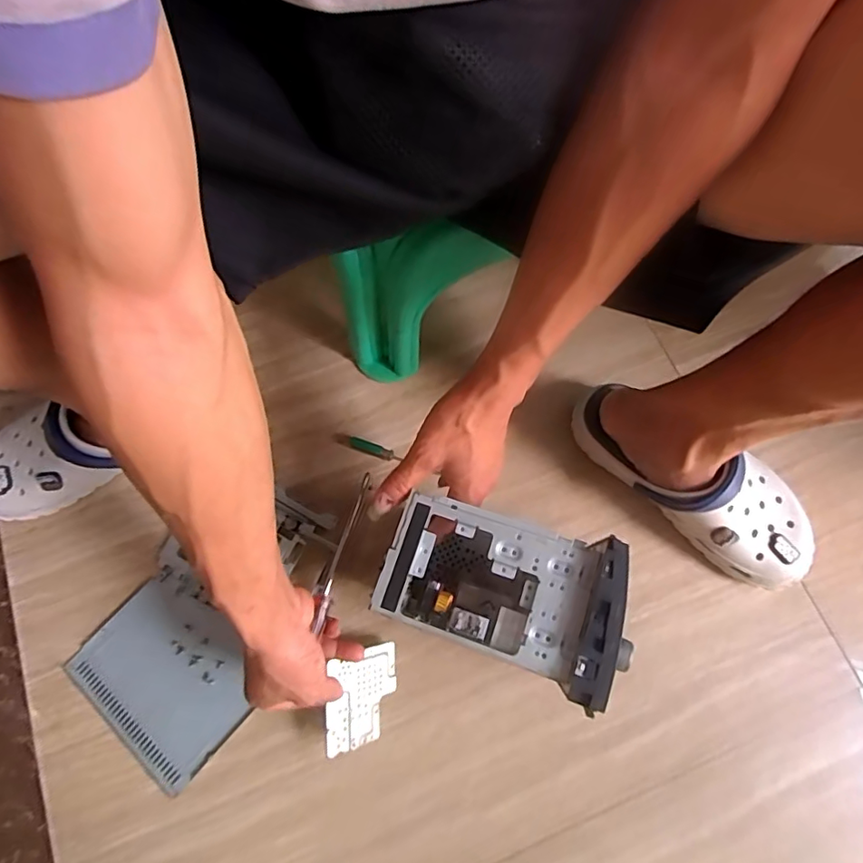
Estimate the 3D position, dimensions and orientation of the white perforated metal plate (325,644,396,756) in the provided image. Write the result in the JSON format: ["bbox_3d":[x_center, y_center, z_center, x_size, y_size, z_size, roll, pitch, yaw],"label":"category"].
[{"bbox_3d":[-0.068,0.257,0.523,0.073,0.008,0.089,9,81,-39],"label":"white perforated metal plate"}]

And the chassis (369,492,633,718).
[{"bbox_3d":[0.049,0.118,0.405,0.172,0.067,0.106,15,73,4],"label":"chassis"}]

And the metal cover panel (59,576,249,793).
[{"bbox_3d":[-0.274,0.248,0.559,0.176,0.013,0.150,40,76,11],"label":"metal cover panel"}]

